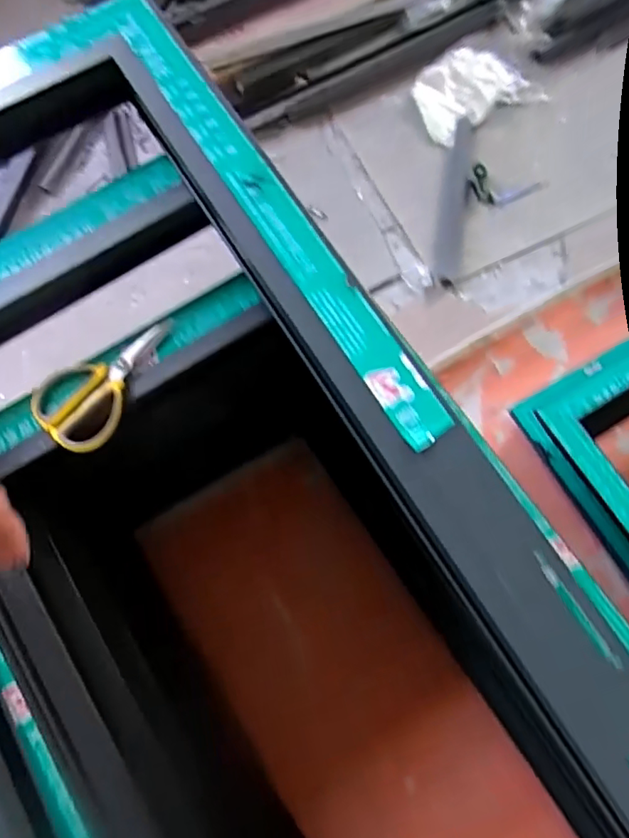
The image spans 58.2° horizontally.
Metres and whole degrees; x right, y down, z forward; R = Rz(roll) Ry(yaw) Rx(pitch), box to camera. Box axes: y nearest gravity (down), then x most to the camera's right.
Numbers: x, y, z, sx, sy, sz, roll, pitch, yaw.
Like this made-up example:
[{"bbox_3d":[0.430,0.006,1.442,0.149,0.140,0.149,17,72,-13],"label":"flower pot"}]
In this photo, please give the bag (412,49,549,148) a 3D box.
[{"bbox_3d":[0.333,-0.707,1.216,0.255,0.029,0.188,-35,76,-8],"label":"bag"}]

